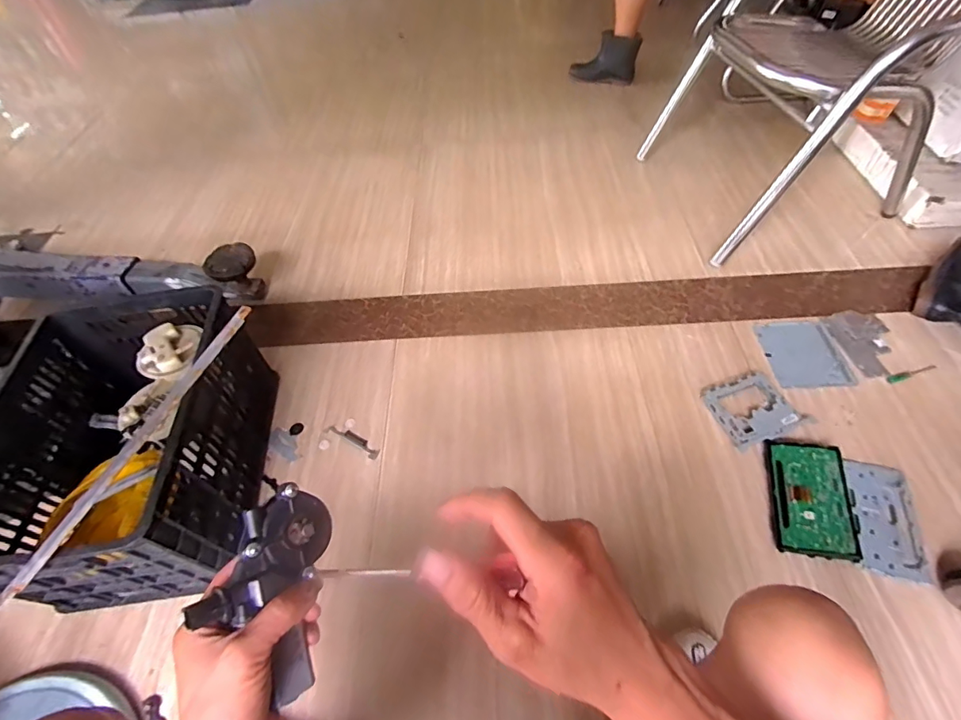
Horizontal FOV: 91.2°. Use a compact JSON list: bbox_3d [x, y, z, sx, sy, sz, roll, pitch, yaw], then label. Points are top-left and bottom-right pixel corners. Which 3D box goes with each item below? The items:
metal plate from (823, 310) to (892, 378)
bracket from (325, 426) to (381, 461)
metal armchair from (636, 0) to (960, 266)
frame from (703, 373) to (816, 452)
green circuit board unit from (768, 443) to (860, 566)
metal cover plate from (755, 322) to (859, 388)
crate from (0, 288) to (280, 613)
[{"bbox_3d":[0.847,-0.040,1.034,0.115,0.006,0.179,-6,52,1],"label":"metal plate"},{"bbox_3d":[-0.263,0.168,0.979,0.132,0.004,0.028,24,58,23],"label":"bracket"},{"bbox_3d":[0.854,-0.755,1.106,0.681,0.733,0.590,-12,53,-4],"label":"metal armchair"},{"bbox_3d":[0.540,0.096,0.939,0.158,0.014,0.140,-19,46,-9],"label":"frame"},{"bbox_3d":[0.582,0.239,0.818,0.131,0.031,0.202,10,53,14],"label":"green circuit board unit"},{"bbox_3d":[0.714,-0.015,1.043,0.141,0.011,0.188,-8,51,13],"label":"metal cover plate"},{"bbox_3d":[-0.611,0.154,0.844,0.361,0.291,0.483,-8,53,-1],"label":"crate"}]

